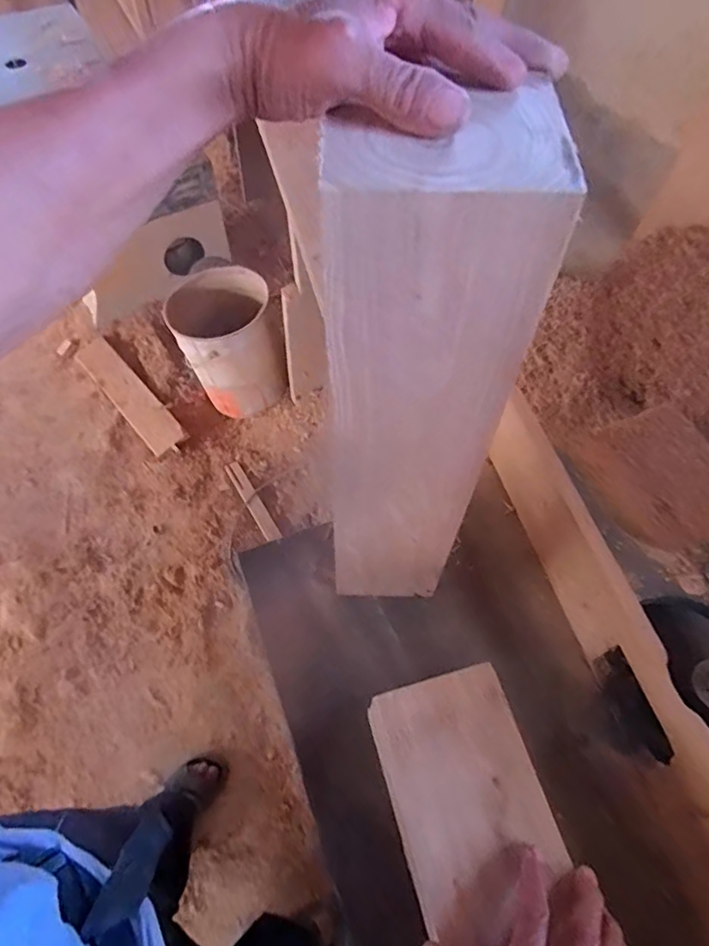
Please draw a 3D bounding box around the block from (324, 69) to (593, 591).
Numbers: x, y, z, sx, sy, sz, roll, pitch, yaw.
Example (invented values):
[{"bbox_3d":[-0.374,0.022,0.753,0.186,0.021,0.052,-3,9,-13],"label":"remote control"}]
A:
[{"bbox_3d":[0.037,-0.016,0.465,0.114,0.501,0.080,-1,58,-2],"label":"block"}]

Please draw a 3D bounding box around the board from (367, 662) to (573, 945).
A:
[{"bbox_3d":[0.139,0.397,0.391,0.136,0.030,0.500,-16,58,-11],"label":"board"}]

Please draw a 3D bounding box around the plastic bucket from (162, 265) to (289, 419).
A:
[{"bbox_3d":[-0.391,-0.405,1.746,0.292,0.353,0.307,1,59,-1],"label":"plastic bucket"}]

